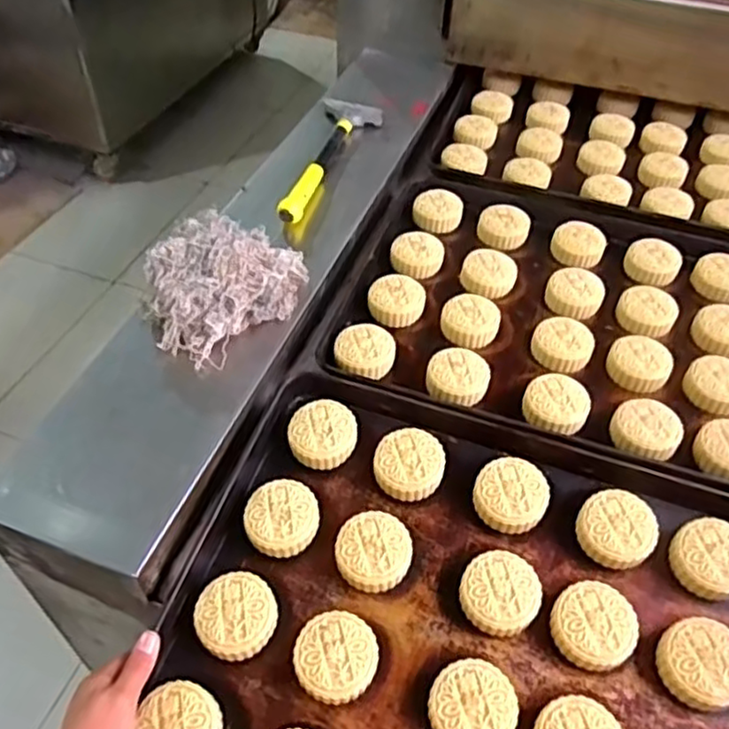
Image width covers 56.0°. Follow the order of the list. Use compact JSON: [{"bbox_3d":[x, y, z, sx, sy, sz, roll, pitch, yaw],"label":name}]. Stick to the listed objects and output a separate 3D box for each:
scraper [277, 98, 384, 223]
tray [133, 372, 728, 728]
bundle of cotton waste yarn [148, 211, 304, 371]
[{"bbox_3d":[-0.041,-0.296,0.976,0.090,0.044,0.305,9,43,5],"label":"scraper"},{"bbox_3d":[0.135,0.238,0.564,0.580,0.034,0.399,16,57,12],"label":"tray"},{"bbox_3d":[-0.155,-0.094,0.789,0.167,0.078,0.208,-3,43,-8],"label":"bundle of cotton waste yarn"}]

